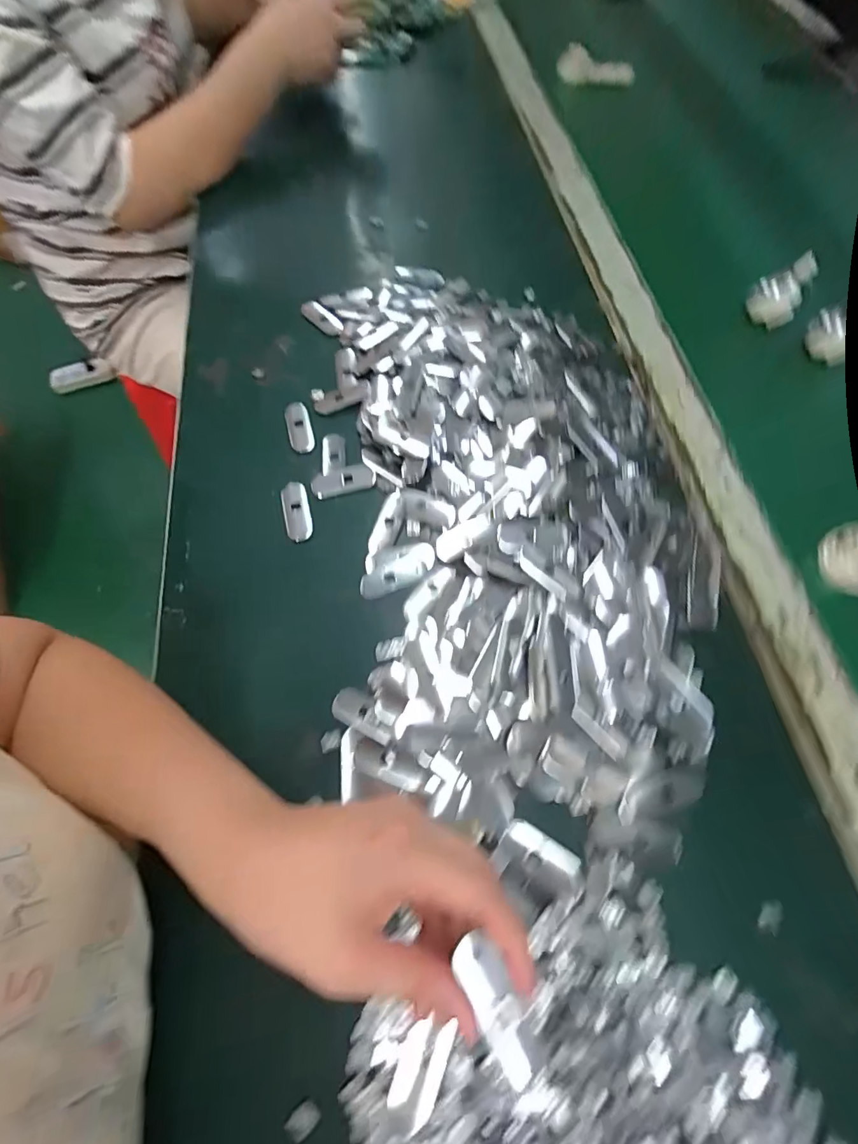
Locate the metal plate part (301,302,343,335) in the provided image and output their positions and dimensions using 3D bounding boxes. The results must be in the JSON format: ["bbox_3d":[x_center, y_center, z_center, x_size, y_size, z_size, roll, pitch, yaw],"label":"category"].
[{"bbox_3d":[-0.104,-0.252,0.485,0.021,0.007,0.054,-41,70,-15],"label":"metal plate part"}]

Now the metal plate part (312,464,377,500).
[{"bbox_3d":[-0.070,-0.075,0.398,0.050,0.007,0.021,-11,65,-3],"label":"metal plate part"}]

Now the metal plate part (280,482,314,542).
[{"bbox_3d":[-0.104,-0.048,0.384,0.021,0.004,0.053,-16,65,-5],"label":"metal plate part"}]

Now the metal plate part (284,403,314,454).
[{"bbox_3d":[-0.112,-0.125,0.423,0.020,0.010,0.048,-15,65,-5],"label":"metal plate part"}]

